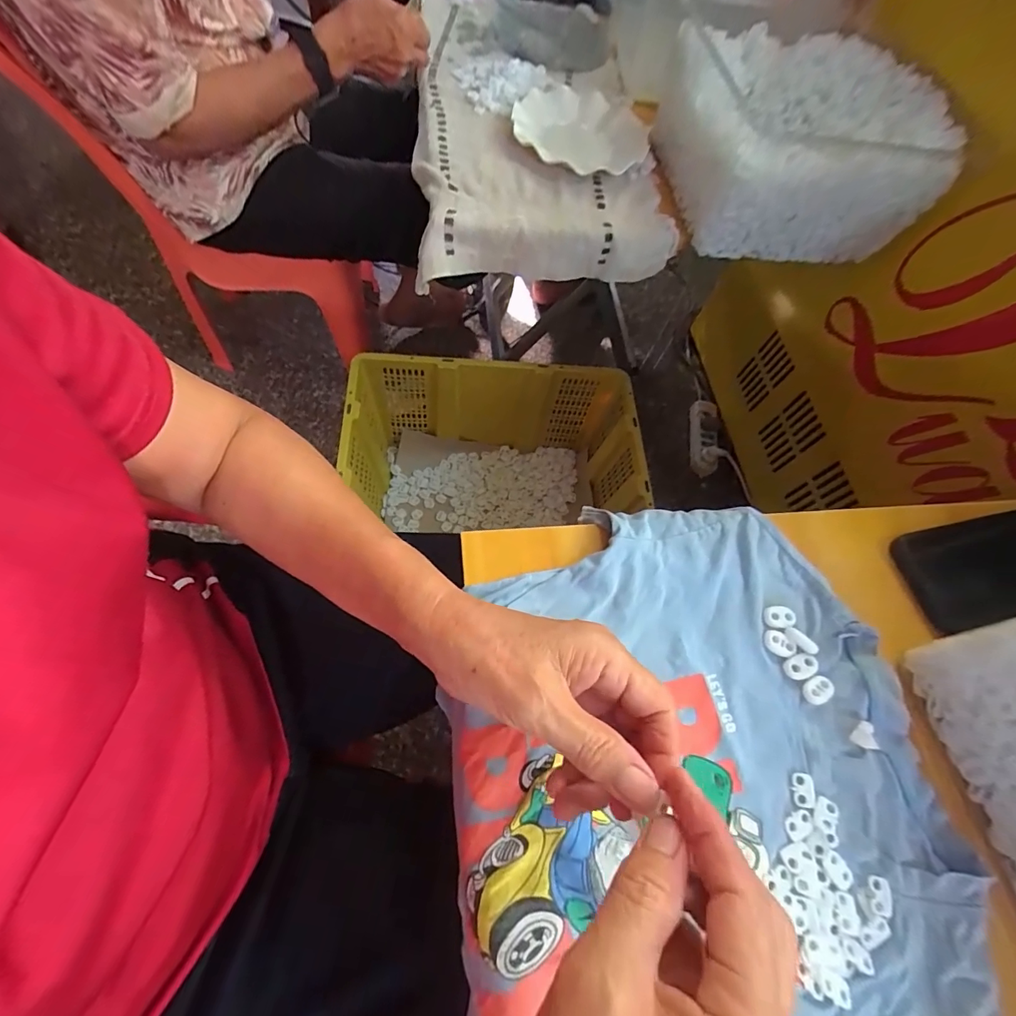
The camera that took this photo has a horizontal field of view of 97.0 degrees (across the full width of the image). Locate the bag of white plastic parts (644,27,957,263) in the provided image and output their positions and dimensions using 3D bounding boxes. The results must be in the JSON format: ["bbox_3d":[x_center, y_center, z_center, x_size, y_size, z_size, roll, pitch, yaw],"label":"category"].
[{"bbox_3d":[0.354,-0.481,0.585,0.274,0.123,0.313,-3,66,-8],"label":"bag of white plastic parts"}]

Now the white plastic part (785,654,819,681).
[{"bbox_3d":[0.202,0.109,0.309,0.021,0.004,0.015,-25,71,-17],"label":"white plastic part"}]

